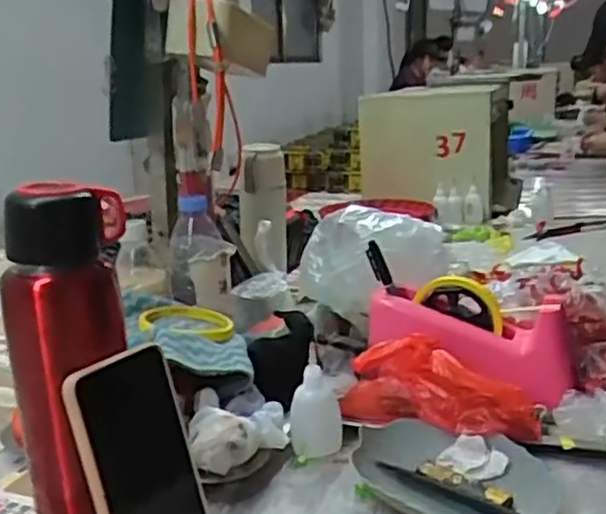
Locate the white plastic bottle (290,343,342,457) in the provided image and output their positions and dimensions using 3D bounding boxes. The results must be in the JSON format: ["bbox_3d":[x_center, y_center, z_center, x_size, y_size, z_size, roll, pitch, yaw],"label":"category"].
[{"bbox_3d":[0.012,0.125,0.639,0.044,0.095,0.048,-2,15,3],"label":"white plastic bottle"}]

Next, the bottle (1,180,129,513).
[{"bbox_3d":[-0.152,0.086,0.497,0.063,0.267,0.072,8,18,34],"label":"bottle"}]

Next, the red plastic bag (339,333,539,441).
[{"bbox_3d":[0.116,0.118,0.631,0.172,0.075,0.056,2,16,15],"label":"red plastic bag"}]

